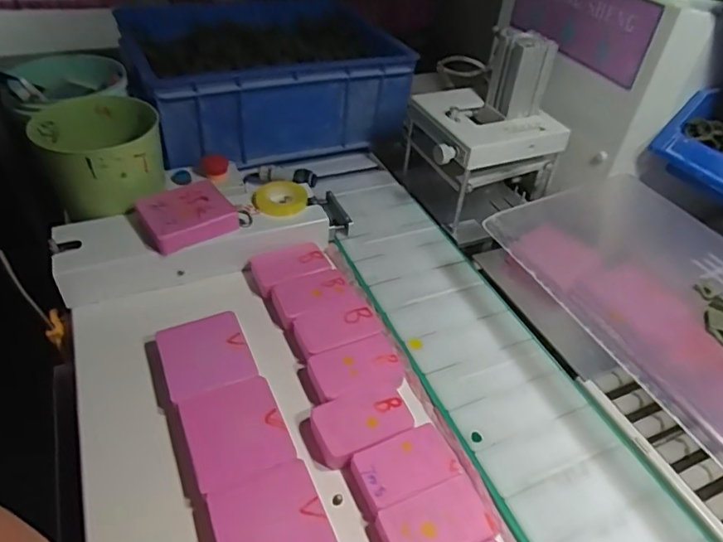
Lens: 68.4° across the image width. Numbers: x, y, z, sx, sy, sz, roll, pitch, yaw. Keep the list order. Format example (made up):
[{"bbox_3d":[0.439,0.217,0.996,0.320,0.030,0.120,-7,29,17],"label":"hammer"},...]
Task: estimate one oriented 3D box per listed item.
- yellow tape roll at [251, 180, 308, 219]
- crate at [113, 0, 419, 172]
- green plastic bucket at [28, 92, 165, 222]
[{"bbox_3d":[-0.084,-0.074,0.550,0.054,0.013,0.054,3,42,-2],"label":"yellow tape roll"},{"bbox_3d":[-0.127,-0.247,0.699,0.323,0.126,0.222,-19,47,-24],"label":"crate"},{"bbox_3d":[-0.253,-0.116,0.522,0.107,0.080,0.122,-16,46,-21],"label":"green plastic bucket"}]

